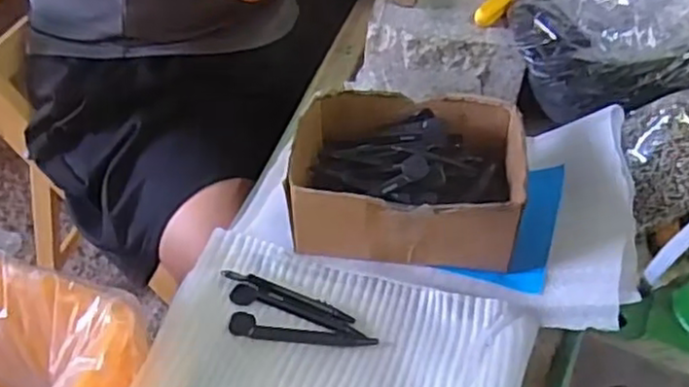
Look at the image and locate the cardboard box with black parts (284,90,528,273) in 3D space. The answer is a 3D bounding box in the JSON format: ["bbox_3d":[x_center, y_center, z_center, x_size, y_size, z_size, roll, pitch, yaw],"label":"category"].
[{"bbox_3d":[0.047,-0.013,0.514,0.164,0.068,0.124,8,45,7],"label":"cardboard box with black parts"}]

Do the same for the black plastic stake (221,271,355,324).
[{"bbox_3d":[-0.038,0.069,0.478,0.097,0.007,0.010,15,47,14],"label":"black plastic stake"}]

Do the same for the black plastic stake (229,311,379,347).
[{"bbox_3d":[-0.028,0.093,0.460,0.097,0.006,0.018,6,45,5],"label":"black plastic stake"}]

